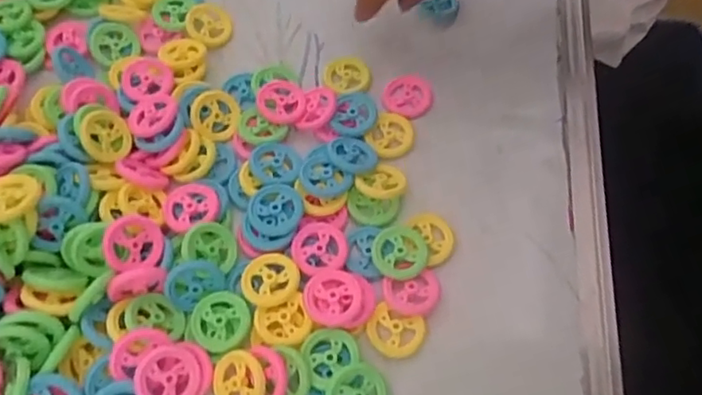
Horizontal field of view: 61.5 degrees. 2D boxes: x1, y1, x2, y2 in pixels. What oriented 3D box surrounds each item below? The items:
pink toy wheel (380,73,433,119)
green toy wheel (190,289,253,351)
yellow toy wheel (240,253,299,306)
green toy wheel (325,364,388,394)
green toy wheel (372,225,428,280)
[{"bbox_3d":[0.035,-0.063,0.363,0.031,0.011,0.025,19,66,9],"label":"pink toy wheel"},{"bbox_3d":[-0.065,0.062,0.295,0.029,0.005,0.028,0,64,0],"label":"green toy wheel"},{"bbox_3d":[-0.042,0.040,0.302,0.029,0.005,0.029,0,64,0],"label":"yellow toy wheel"},{"bbox_3d":[0.003,0.093,0.277,0.028,0.004,0.028,0,85,-4],"label":"green toy wheel"},{"bbox_3d":[0.026,0.029,0.312,0.030,0.007,0.029,0,64,0],"label":"green toy wheel"}]

